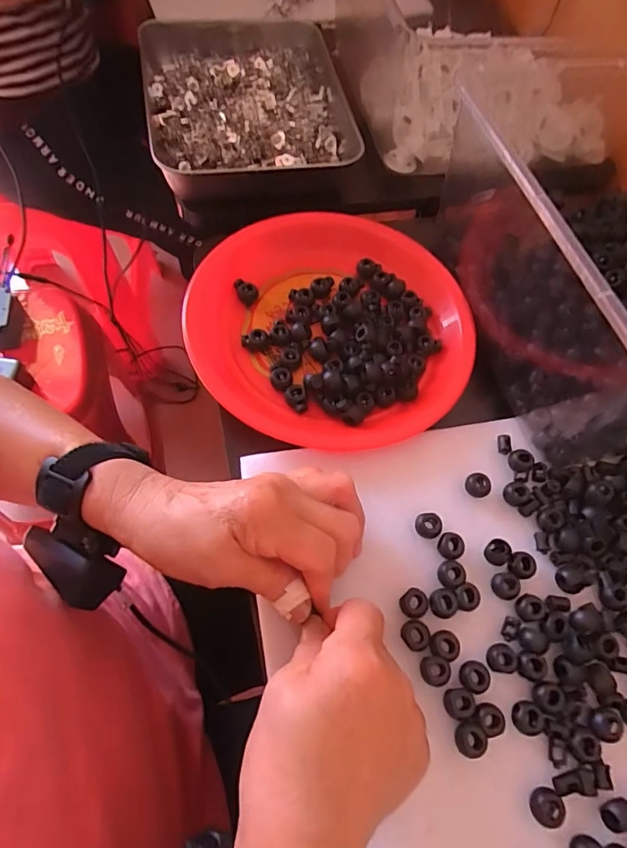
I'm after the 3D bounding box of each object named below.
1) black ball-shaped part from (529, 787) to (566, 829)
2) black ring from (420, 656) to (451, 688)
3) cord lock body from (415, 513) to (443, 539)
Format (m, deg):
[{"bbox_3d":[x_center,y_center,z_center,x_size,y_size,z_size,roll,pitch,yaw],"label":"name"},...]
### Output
[{"bbox_3d":[0.128,0.210,0.263,0.017,0.008,0.017,2,64,-4],"label":"black ball-shaped part"},{"bbox_3d":[0.073,0.147,0.287,0.017,0.005,0.016,2,64,-4],"label":"black ring"},{"bbox_3d":[0.078,0.069,0.328,0.017,0.008,0.016,2,64,-4],"label":"cord lock body"}]

